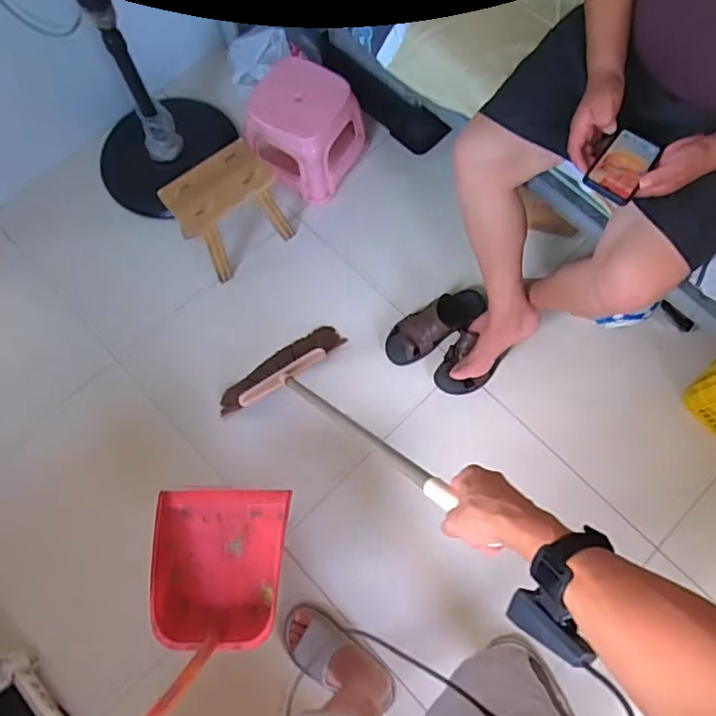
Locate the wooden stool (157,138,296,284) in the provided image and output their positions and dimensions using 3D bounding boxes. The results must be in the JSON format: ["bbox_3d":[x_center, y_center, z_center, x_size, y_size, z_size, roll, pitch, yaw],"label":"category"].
[{"bbox_3d":[-0.319,-0.355,1.404,0.252,0.232,0.177,-33,75,-9],"label":"wooden stool"}]

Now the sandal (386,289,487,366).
[{"bbox_3d":[0.191,-0.086,1.384,0.266,0.077,0.111,-30,75,-8],"label":"sandal"}]

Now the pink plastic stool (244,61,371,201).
[{"bbox_3d":[-0.145,-0.589,1.464,0.254,0.208,0.248,32,76,10],"label":"pink plastic stool"}]

